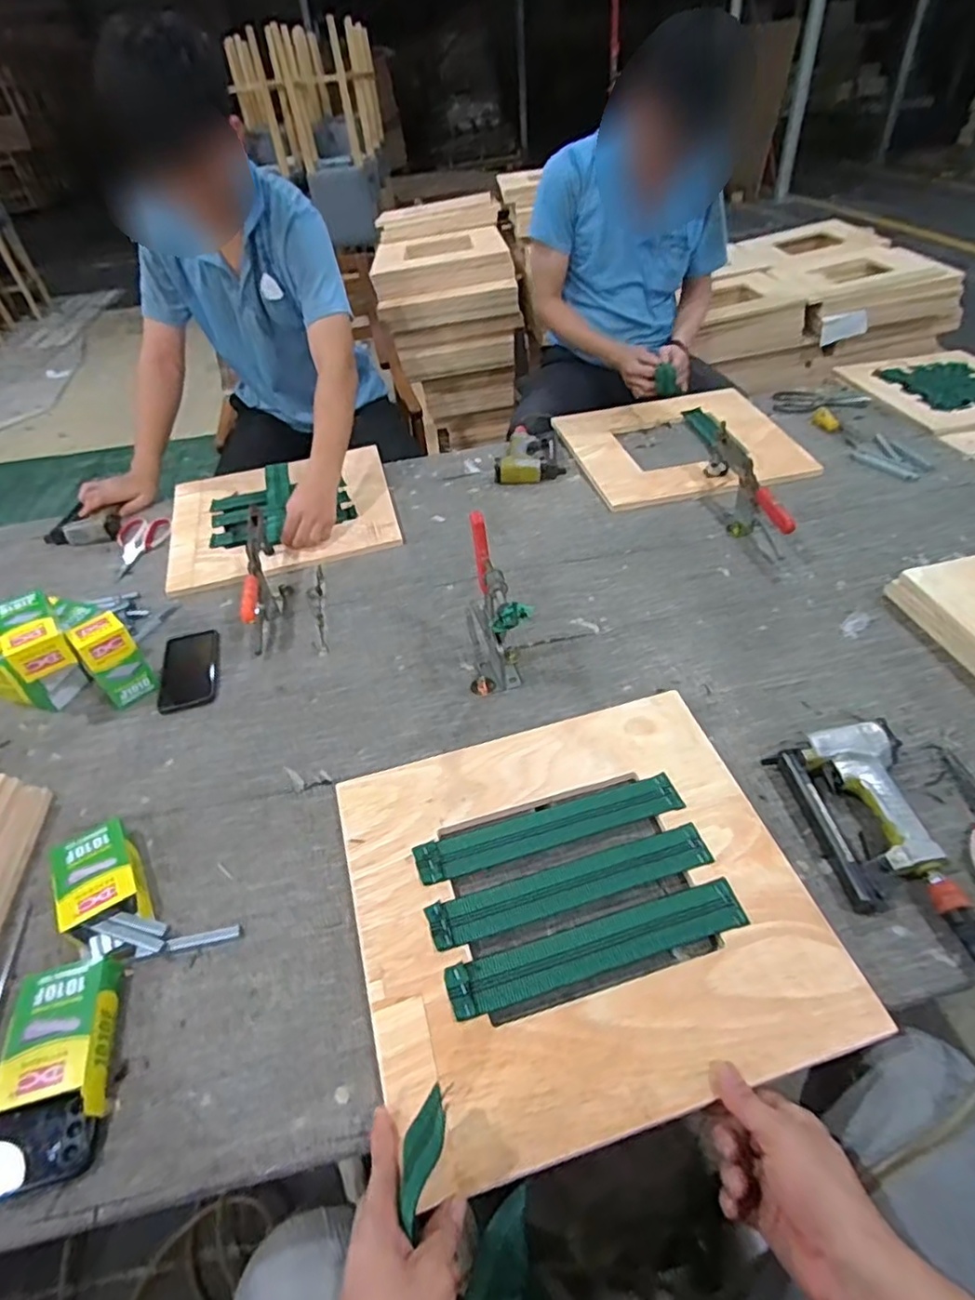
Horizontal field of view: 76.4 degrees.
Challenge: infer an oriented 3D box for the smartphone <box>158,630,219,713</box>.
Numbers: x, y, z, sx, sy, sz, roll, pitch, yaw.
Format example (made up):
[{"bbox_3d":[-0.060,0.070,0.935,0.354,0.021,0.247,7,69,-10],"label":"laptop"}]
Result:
[{"bbox_3d":[-0.449,0.026,0.935,0.082,0.008,0.172,-15,43,-9],"label":"smartphone"}]

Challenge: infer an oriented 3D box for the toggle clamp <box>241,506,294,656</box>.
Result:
[{"bbox_3d":[-0.365,-0.127,1.015,0.051,0.098,0.295,-10,43,-4],"label":"toggle clamp"}]

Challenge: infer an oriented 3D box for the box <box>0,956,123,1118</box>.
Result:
[{"bbox_3d":[-0.387,0.351,0.558,0.085,0.038,0.128,-14,43,-8],"label":"box"}]

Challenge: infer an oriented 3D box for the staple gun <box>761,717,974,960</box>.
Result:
[{"bbox_3d":[0.404,0.183,0.622,0.124,0.041,0.246,-10,43,-4],"label":"staple gun"}]

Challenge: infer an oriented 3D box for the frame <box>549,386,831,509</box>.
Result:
[{"bbox_3d":[0.400,-0.431,1.290,0.434,0.029,0.410,-14,46,-4],"label":"frame"}]

